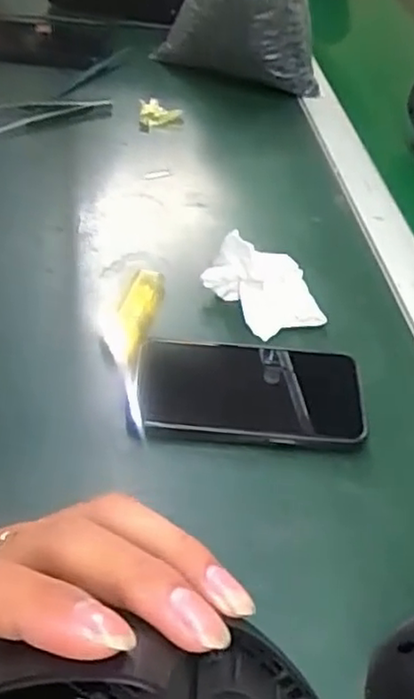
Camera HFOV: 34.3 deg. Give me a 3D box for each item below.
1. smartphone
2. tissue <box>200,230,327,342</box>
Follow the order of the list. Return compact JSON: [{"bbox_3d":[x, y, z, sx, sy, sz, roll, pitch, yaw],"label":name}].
[{"bbox_3d":[0.027,0.027,0.428,0.141,0.014,0.078,7,47,-1],"label":"smartphone"},{"bbox_3d":[0.040,-0.045,0.476,0.078,0.047,0.061,-8,50,-15],"label":"tissue"}]

